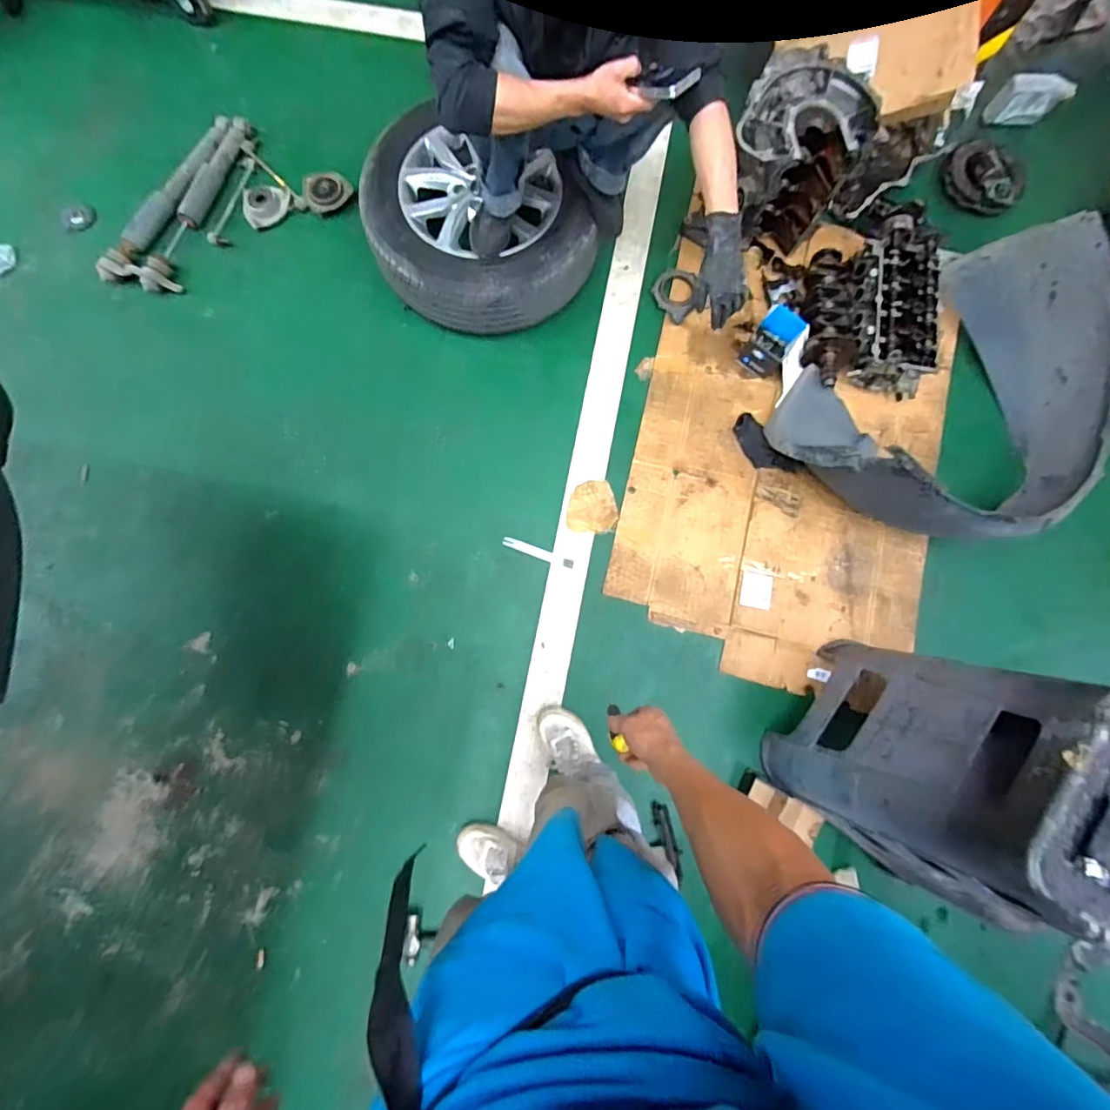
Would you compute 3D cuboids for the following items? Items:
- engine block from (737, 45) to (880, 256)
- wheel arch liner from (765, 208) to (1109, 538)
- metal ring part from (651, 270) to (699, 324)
[{"bbox_3d":[0.609,-1.010,1.332,0.297,0.344,0.323,27,82,5],"label":"engine block"},{"bbox_3d":[1.043,-0.378,1.192,0.924,0.312,0.623,-37,82,-7],"label":"wheel arch liner"},{"bbox_3d":[0.342,-0.753,1.434,0.131,0.023,0.143,0,80,-1],"label":"metal ring part"}]

